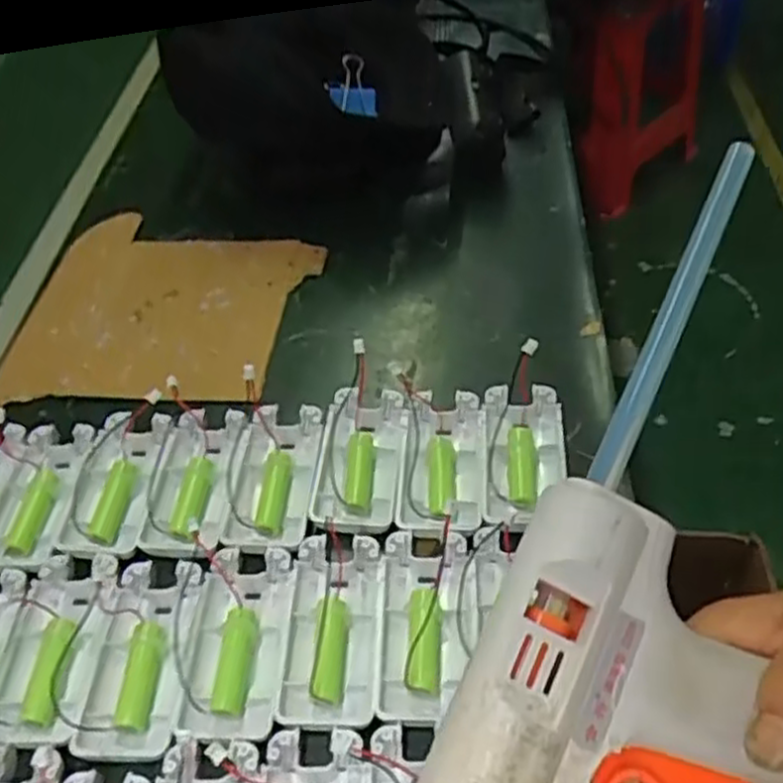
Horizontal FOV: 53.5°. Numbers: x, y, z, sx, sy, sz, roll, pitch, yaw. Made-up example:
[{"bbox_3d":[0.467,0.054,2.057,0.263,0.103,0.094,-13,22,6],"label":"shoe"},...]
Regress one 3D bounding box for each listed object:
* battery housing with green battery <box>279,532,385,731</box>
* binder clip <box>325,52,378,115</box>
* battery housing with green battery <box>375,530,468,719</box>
[{"bbox_3d":[-0.028,0.114,0.373,0.045,0.023,0.090,-1,50,5],"label":"battery housing with green battery"},{"bbox_3d":[-0.029,-0.219,0.560,0.034,0.039,0.020,-10,47,-1],"label":"binder clip"},{"bbox_3d":[0.015,0.110,0.375,0.039,0.023,0.091,-1,50,5],"label":"battery housing with green battery"}]

